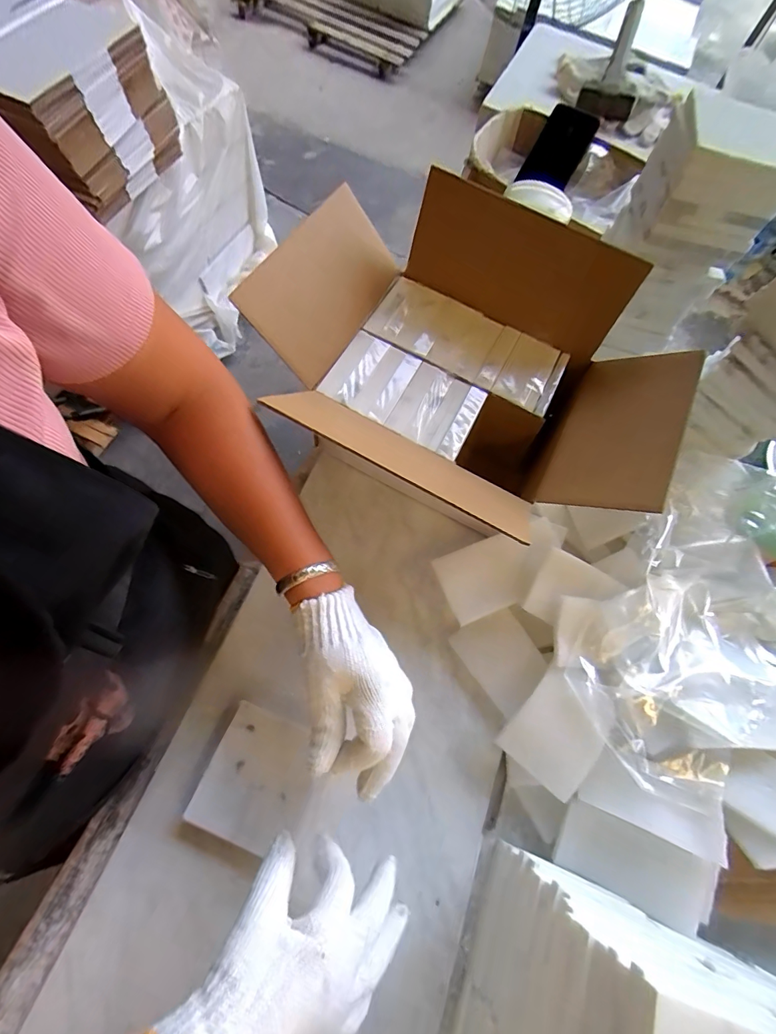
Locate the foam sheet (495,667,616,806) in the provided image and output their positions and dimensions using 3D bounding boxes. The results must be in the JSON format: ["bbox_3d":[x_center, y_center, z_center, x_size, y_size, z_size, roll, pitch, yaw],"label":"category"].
[{"bbox_3d":[0.163,0.200,0.411,0.074,0.004,0.099,37,85,18],"label":"foam sheet"}]

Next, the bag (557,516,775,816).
[{"bbox_3d":[0.322,0.138,0.443,0.215,0.053,0.293,43,71,10],"label":"bag"}]

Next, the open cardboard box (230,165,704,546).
[{"bbox_3d":[0.087,-0.166,0.471,0.402,0.192,0.260,31,69,6],"label":"open cardboard box"}]

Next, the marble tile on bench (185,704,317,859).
[{"bbox_3d":[-0.116,0.236,0.395,0.091,0.020,0.099,23,69,3],"label":"marble tile on bench"}]

